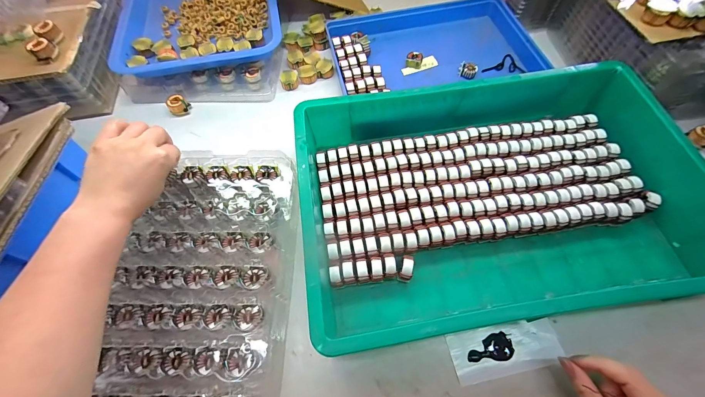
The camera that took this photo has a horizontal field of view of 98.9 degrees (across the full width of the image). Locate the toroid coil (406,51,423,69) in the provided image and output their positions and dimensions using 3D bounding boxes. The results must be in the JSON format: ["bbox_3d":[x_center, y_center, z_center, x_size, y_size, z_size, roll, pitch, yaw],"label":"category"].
[{"bbox_3d":[0.102,-0.229,0.500,0.027,0.015,0.025,11,64,8],"label":"toroid coil"}]

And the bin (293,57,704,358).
[{"bbox_3d":[0.161,-0.020,0.352,0.426,0.072,0.287,-9,63,-2],"label":"bin"}]

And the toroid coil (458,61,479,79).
[{"bbox_3d":[0.186,-0.206,0.487,0.028,0.015,0.029,-1,63,2],"label":"toroid coil"}]

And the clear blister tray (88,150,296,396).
[{"bbox_3d":[-0.170,0.083,0.332,0.200,0.033,0.297,0,67,1],"label":"clear blister tray"}]

